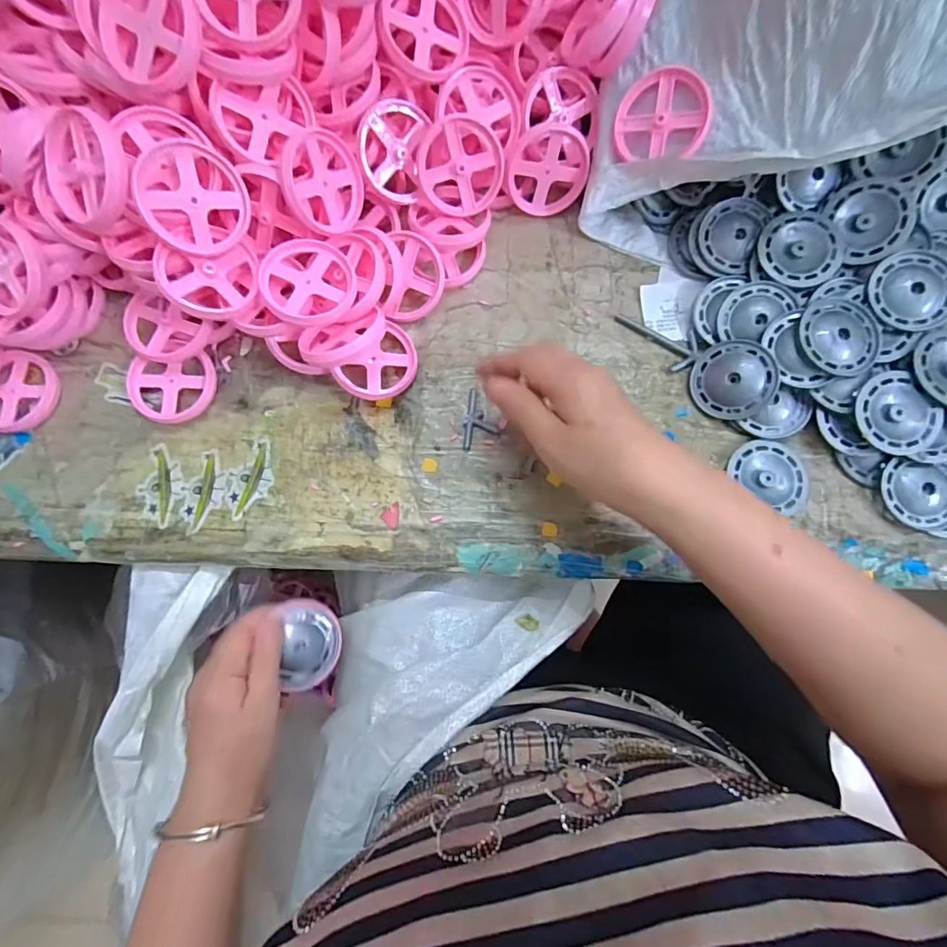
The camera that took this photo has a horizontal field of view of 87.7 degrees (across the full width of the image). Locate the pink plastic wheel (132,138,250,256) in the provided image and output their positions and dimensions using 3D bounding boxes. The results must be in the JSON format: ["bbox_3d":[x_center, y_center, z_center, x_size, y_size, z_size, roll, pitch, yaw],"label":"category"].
[{"bbox_3d":[-0.182,-0.178,0.321,0.064,0.018,0.062,-15,122,-25],"label":"pink plastic wheel"}]

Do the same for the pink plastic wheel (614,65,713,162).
[{"bbox_3d":[0.134,-0.254,0.348,0.063,0.006,0.057,12,105,22],"label":"pink plastic wheel"}]

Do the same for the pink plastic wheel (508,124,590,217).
[{"bbox_3d":[0.056,-0.229,0.375,0.058,0.059,0.007,12,42,-17],"label":"pink plastic wheel"}]

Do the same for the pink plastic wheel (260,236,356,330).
[{"bbox_3d":[-0.116,-0.134,0.345,0.063,0.010,0.064,2,78,-10],"label":"pink plastic wheel"}]

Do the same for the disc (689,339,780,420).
[{"bbox_3d":[0.191,-0.069,0.363,0.056,0.006,0.056,0,91,26],"label":"disc"}]

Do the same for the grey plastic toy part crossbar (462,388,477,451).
[{"bbox_3d":[-0.003,-0.042,0.378,0.006,0.006,0.049,6,79,2],"label":"grey plastic toy part crossbar"}]

